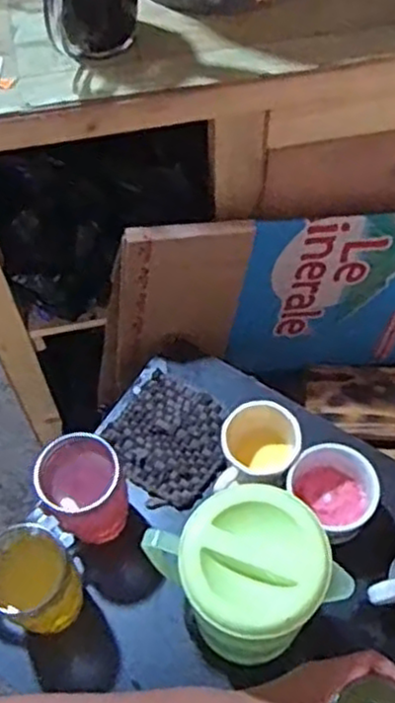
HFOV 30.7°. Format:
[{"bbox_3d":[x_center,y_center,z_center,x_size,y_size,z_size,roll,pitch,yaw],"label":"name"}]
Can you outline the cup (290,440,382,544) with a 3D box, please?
[{"bbox_3d":[0.136,0.139,0.714,0.086,0.064,0.084,35,67,21],"label":"cup"}]

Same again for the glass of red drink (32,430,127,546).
[{"bbox_3d":[-0.105,0.138,0.694,0.074,0.114,0.087,-28,62,-13],"label":"glass of red drink"}]

